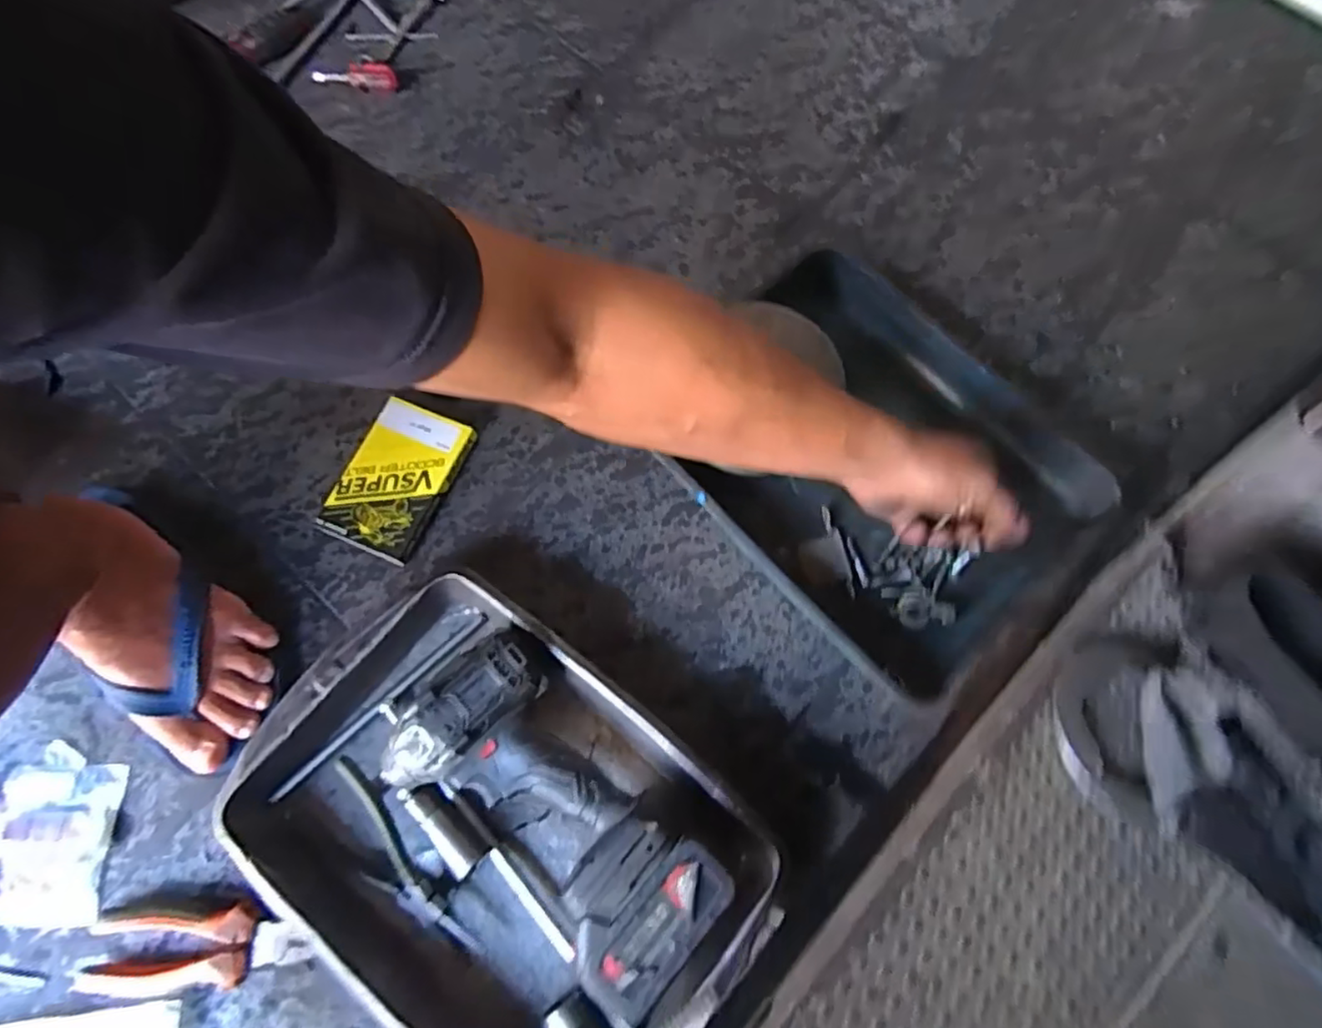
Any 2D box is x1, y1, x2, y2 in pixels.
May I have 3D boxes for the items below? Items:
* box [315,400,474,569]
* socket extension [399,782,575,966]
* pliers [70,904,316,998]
[{"bbox_3d":[-0.226,-0.028,0.550,0.087,0.026,0.130,23,73,7],"label":"box"},{"bbox_3d":[-0.123,0.255,0.458,0.165,0.027,0.031,41,76,11],"label":"socket extension"},{"bbox_3d":[-0.326,0.304,0.441,0.160,0.024,0.050,-4,72,-2],"label":"pliers"}]

